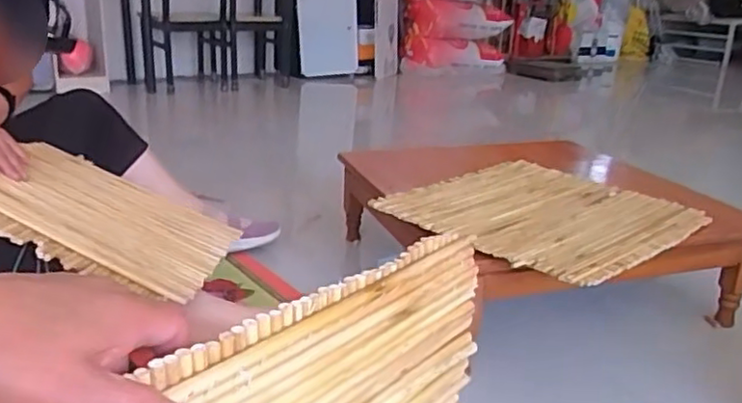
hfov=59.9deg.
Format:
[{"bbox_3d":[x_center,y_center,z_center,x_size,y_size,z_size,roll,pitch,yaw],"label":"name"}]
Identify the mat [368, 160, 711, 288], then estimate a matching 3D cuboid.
[{"bbox_3d":[0.314,0.020,1.216,0.467,0.023,0.451,-16,28,-40],"label":"mat"}]

